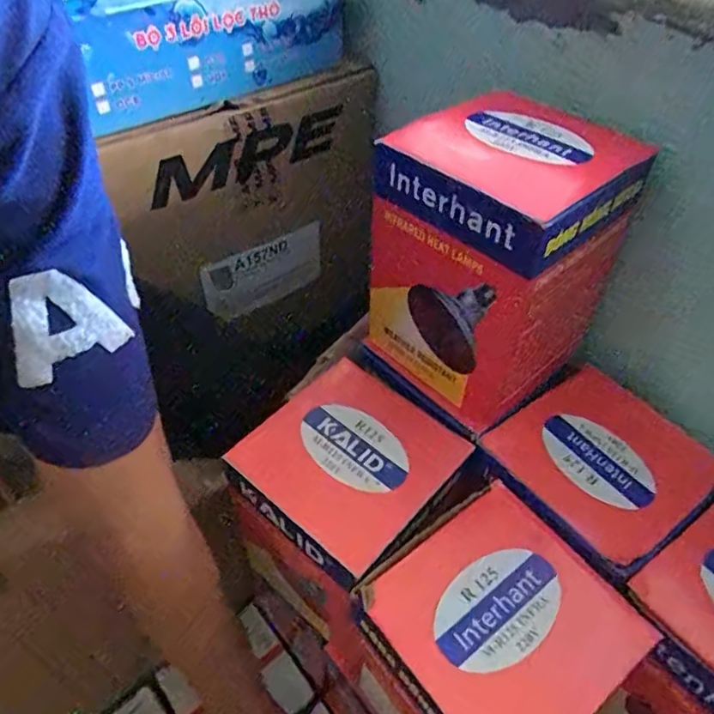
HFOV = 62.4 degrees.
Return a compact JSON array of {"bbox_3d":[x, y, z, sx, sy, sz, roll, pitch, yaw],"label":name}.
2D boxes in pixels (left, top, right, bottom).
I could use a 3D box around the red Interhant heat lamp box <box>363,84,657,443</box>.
[{"bbox_3d":[0.087,-0.062,0.397,0.123,0.169,0.122,-33,56,-28],"label":"red Interhant heat lamp box"}]

